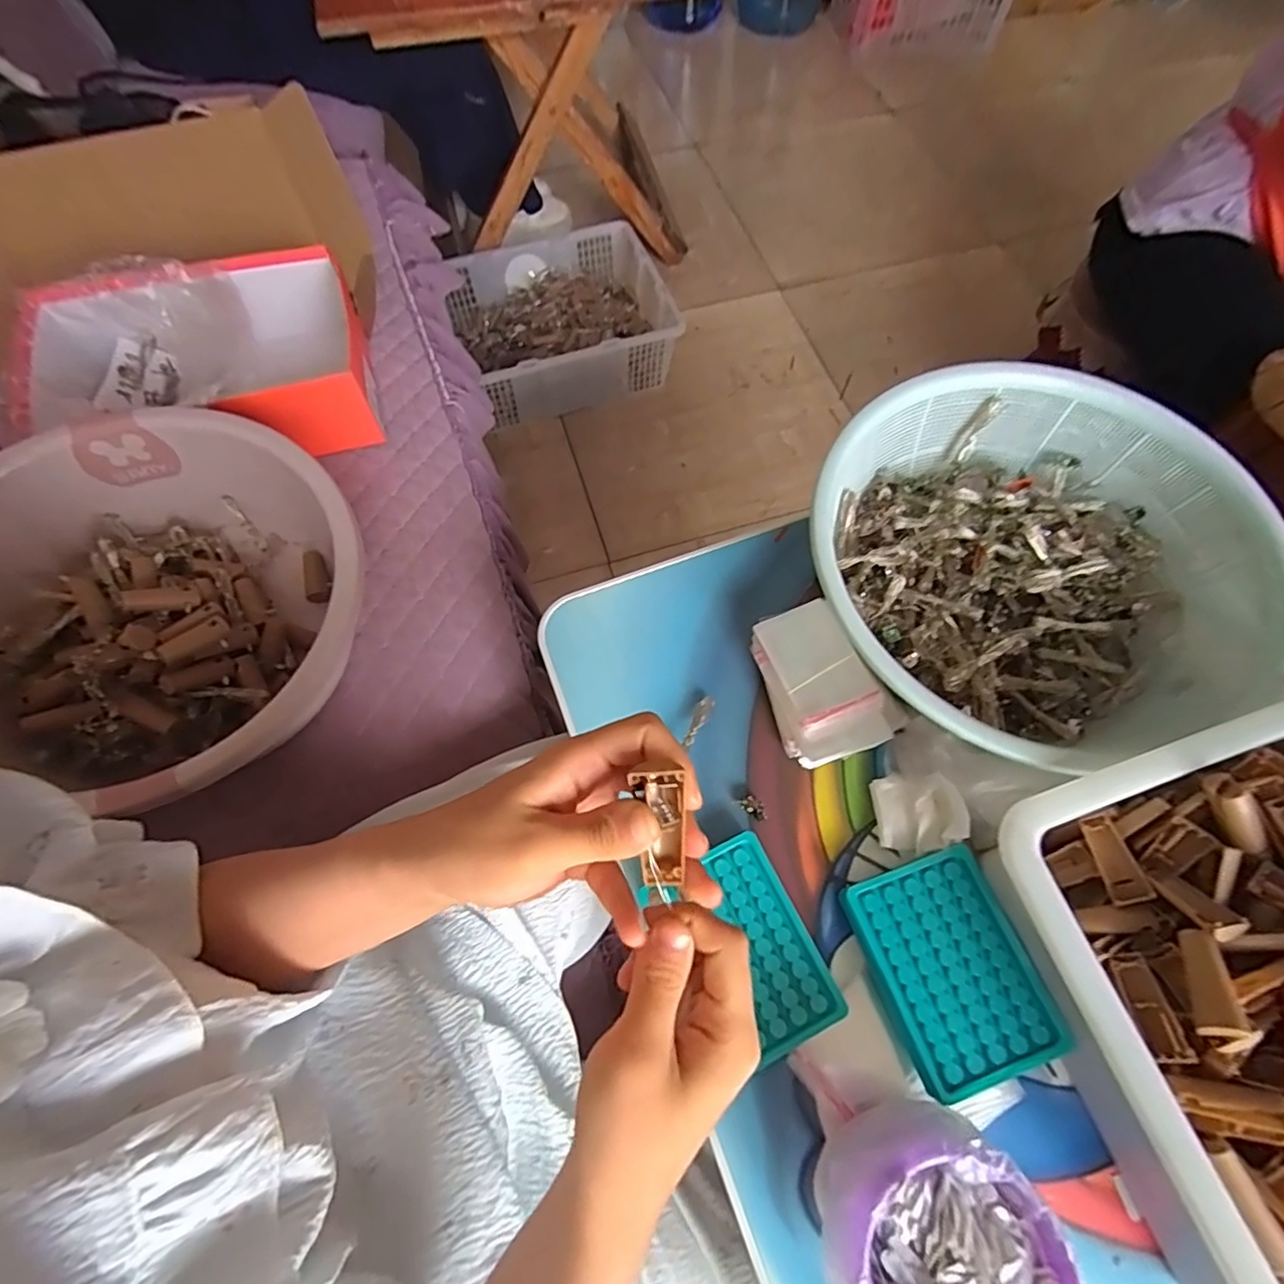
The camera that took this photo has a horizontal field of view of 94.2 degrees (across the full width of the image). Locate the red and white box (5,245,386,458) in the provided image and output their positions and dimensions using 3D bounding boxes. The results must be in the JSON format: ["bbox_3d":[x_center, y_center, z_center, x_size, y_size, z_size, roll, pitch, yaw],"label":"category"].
[{"bbox_3d":[-0.465,-0.286,0.631,0.326,0.108,0.210,-14,68,-6],"label":"red and white box"}]

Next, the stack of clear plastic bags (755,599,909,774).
[{"bbox_3d":[0.143,0.031,0.475,0.087,0.035,0.120,-17,68,-7],"label":"stack of clear plastic bags"}]

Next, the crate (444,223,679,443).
[{"bbox_3d":[-0.177,-0.668,1.267,0.441,0.164,0.340,-18,68,-8],"label":"crate"}]

